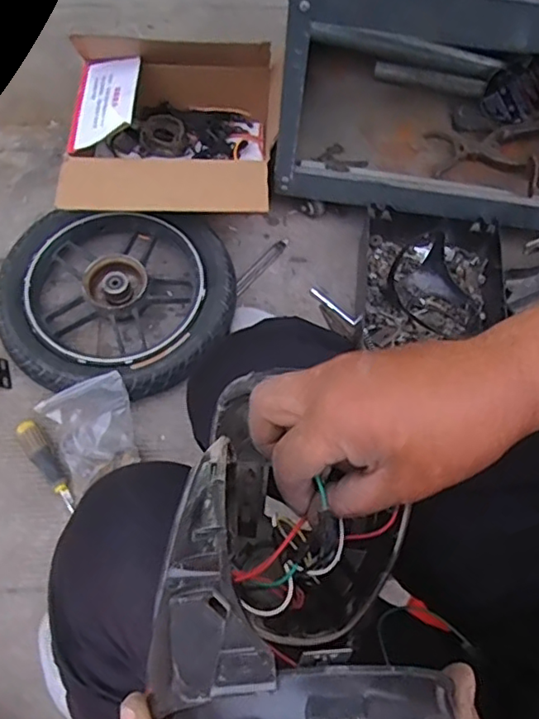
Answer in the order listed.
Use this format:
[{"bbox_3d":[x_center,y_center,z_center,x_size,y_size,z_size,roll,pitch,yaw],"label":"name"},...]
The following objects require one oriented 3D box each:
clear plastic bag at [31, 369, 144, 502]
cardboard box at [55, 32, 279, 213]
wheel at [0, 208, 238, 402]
[{"bbox_3d":[-0.240,0.099,0.798,0.121,0.085,0.139,-26,69,-14],"label":"clear plastic bag"},{"bbox_3d":[-0.157,-0.341,0.955,0.315,0.177,0.316,-1,66,-3],"label":"cardboard box"},{"bbox_3d":[-0.233,-0.081,0.894,0.350,0.081,0.298,8,65,1],"label":"wheel"}]

